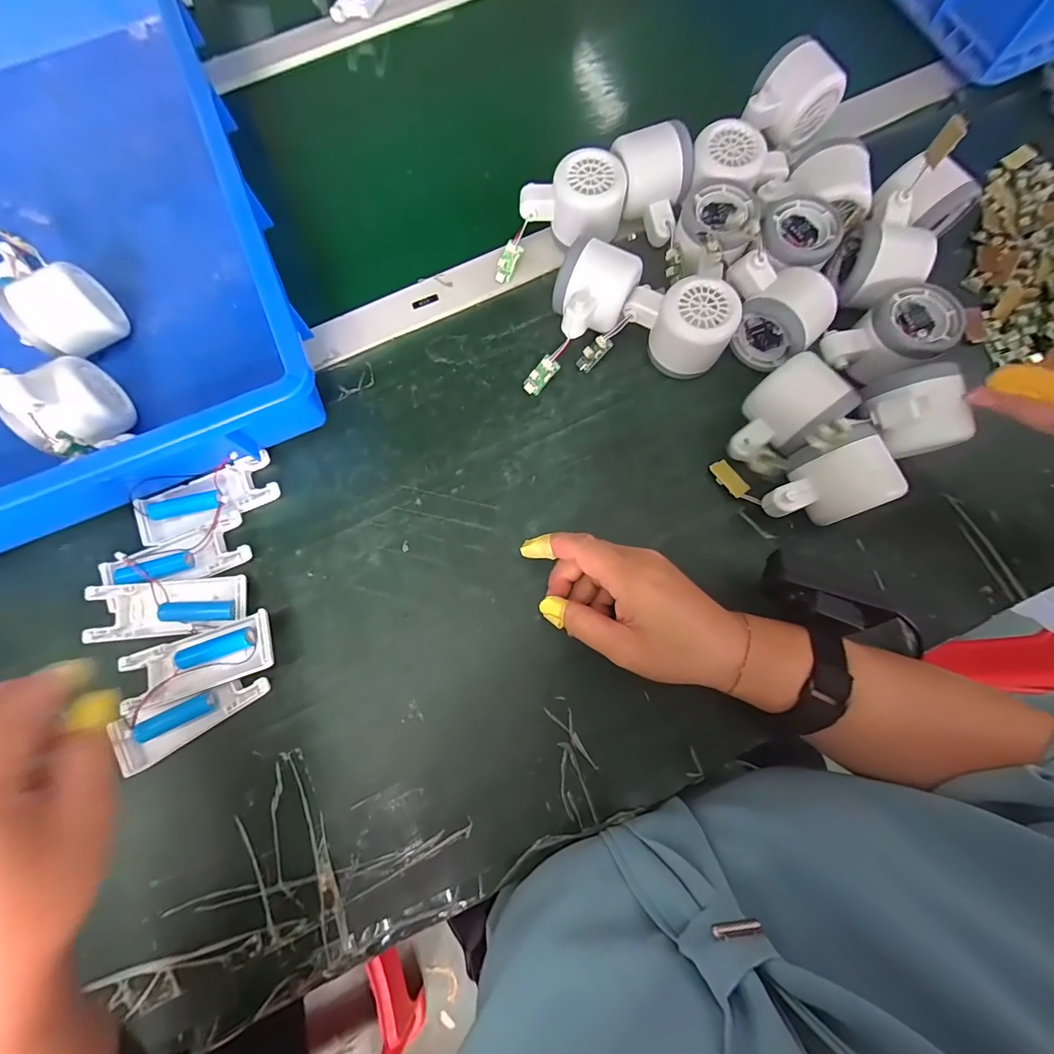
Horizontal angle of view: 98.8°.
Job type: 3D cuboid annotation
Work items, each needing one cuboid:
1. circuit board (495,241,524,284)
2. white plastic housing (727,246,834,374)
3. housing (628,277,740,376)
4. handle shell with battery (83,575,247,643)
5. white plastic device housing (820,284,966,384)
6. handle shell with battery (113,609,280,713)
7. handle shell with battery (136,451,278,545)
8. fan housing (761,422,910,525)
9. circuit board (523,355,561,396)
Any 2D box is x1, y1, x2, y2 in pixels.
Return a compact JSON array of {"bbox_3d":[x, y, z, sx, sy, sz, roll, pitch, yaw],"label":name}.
[{"bbox_3d":[-0.016,-0.228,0.391,0.015,0.013,0.033,34,118,8],"label":"circuit board"},{"bbox_3d":[0.187,-0.167,0.353,0.086,0.055,0.061,43,80,10],"label":"white plastic housing"},{"bbox_3d":[0.121,-0.162,0.358,0.055,0.059,0.079,-41,79,-9],"label":"housing"},{"bbox_3d":[-0.257,0.058,0.328,0.100,0.021,0.040,-7,76,-2],"label":"handle shell with battery"},{"bbox_3d":[0.275,-0.141,0.343,0.079,0.049,0.054,-24,77,-6],"label":"white plastic device housing"},{"bbox_3d":[-0.225,0.093,0.316,0.101,0.022,0.041,-19,77,-5],"label":"handle shell with battery"},{"bbox_3d":[-0.248,-0.023,0.351,0.102,0.013,0.043,-26,77,-6],"label":"handle shell with battery"},{"bbox_3d":[0.208,-0.029,0.320,0.084,0.058,0.055,-20,77,-5],"label":"fan housing"},{"bbox_3d":[0.012,-0.123,0.367,0.014,0.007,0.032,49,115,11],"label":"circuit board"}]

